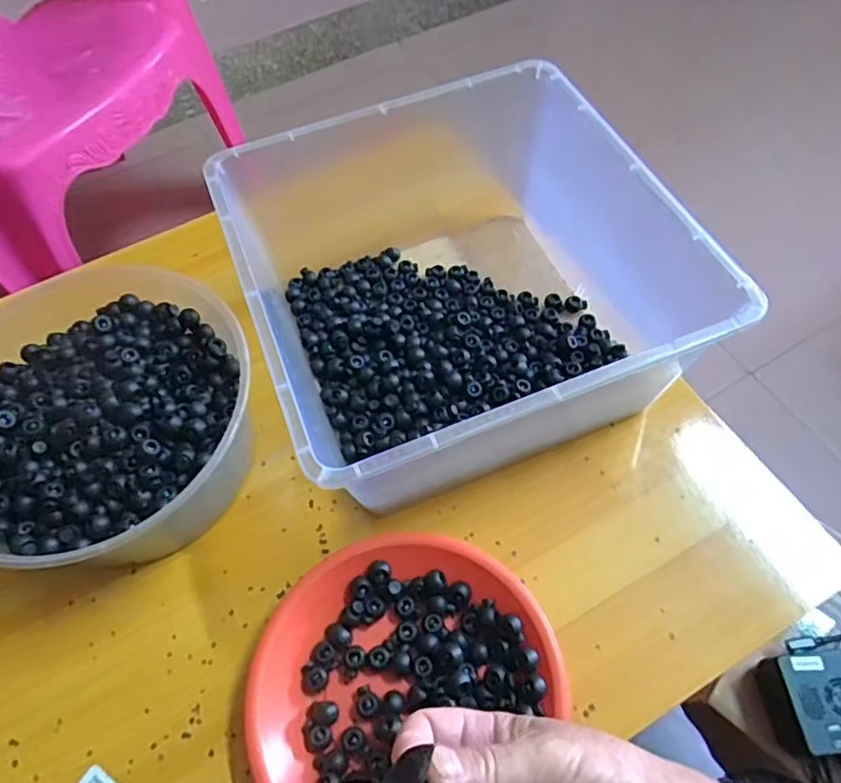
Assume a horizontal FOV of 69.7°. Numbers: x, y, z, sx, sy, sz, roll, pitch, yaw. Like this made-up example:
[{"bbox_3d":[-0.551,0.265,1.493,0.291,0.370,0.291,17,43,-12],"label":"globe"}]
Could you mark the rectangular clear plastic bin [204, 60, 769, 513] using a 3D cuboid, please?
[{"bbox_3d":[0.032,-0.080,0.486,0.298,0.152,0.298,-17,59,-8],"label":"rectangular clear plastic bin"}]

